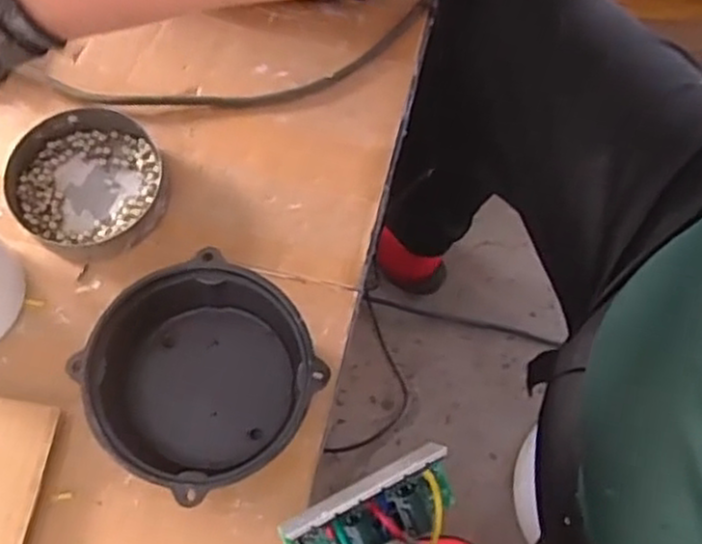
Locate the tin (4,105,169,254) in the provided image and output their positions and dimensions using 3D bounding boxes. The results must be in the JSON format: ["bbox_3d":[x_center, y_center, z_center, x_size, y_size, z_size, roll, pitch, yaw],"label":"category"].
[{"bbox_3d":[-0.185,-0.067,0.516,0.110,0.020,0.102,1,70,-3],"label":"tin"}]

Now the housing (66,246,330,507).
[{"bbox_3d":[-0.088,0.068,0.439,0.113,0.077,0.120,1,70,-3],"label":"housing"}]

